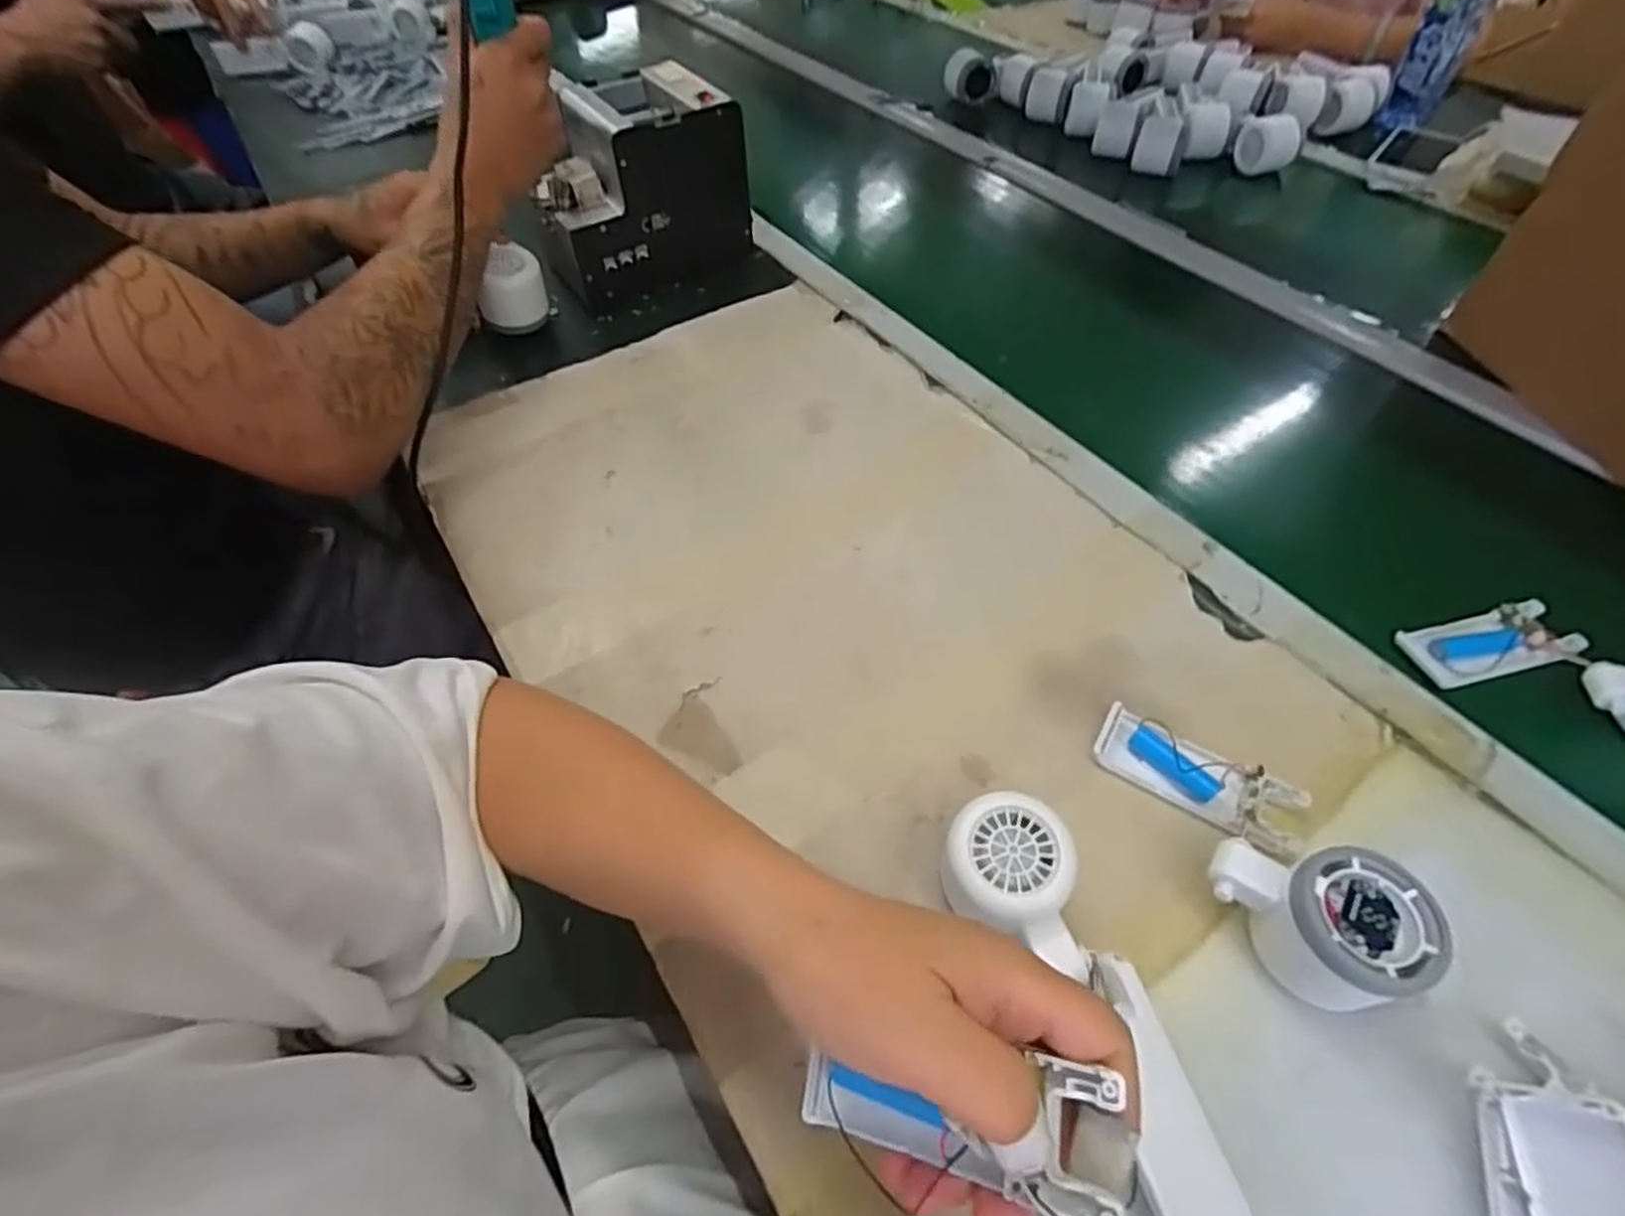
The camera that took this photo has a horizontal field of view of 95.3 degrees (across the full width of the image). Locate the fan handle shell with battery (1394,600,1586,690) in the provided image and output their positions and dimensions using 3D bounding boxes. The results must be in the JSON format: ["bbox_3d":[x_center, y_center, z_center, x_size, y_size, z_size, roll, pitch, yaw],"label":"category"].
[{"bbox_3d":[0.419,0.022,0.458,0.095,0.013,0.040,-10,52,-8],"label":"fan handle shell with battery"}]

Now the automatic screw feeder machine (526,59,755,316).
[{"bbox_3d":[-0.163,-0.396,0.705,0.181,0.146,0.113,-27,56,-19],"label":"automatic screw feeder machine"}]

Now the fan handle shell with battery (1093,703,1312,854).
[{"bbox_3d":[0.207,0.089,0.399,0.103,0.014,0.044,27,56,20],"label":"fan handle shell with battery"}]

